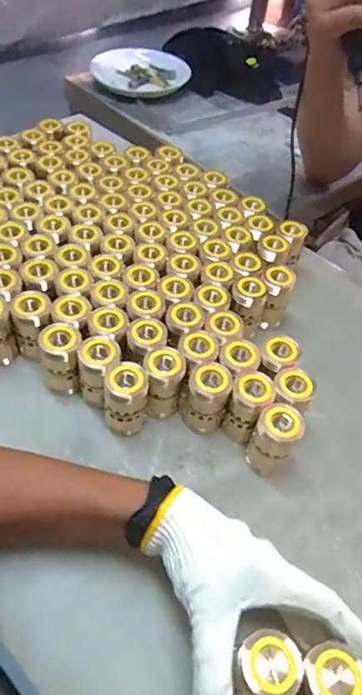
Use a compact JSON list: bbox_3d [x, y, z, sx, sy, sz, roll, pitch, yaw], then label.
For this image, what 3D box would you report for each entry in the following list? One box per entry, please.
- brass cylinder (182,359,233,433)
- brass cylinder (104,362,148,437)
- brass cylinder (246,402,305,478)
[{"bbox_3d":[0.026,0.051,0.479,0.040,0.074,0.043,3,51,-3],"label":"brass cylinder"},{"bbox_3d":[-0.053,0.052,0.463,0.039,0.074,0.035,-2,51,-7],"label":"brass cylinder"},{"bbox_3d":[0.086,0.091,0.455,0.038,0.081,0.036,3,51,-3],"label":"brass cylinder"}]

